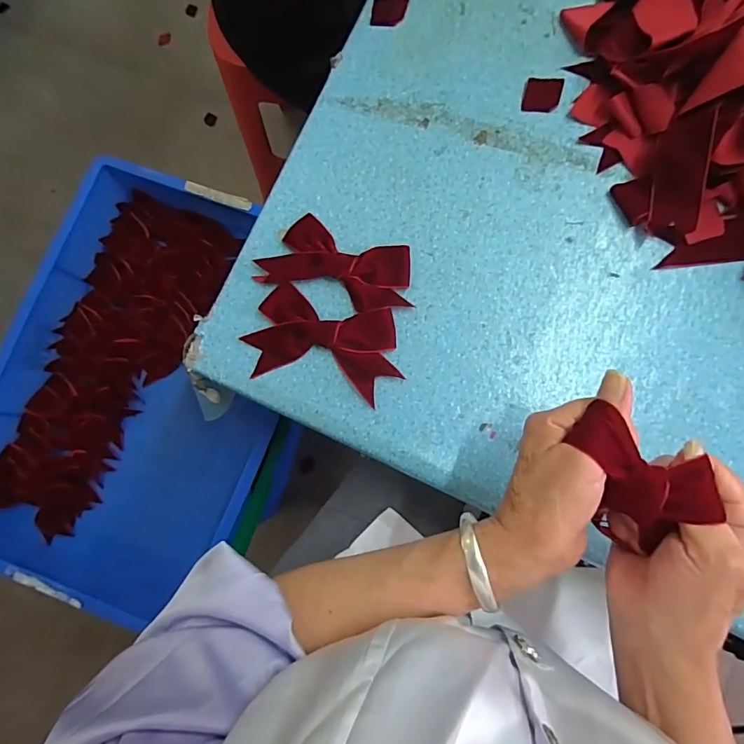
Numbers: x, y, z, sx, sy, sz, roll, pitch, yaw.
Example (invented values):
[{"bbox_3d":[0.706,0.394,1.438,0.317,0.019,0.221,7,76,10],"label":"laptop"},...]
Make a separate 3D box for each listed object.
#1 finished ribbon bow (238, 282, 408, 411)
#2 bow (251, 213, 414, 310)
[{"bbox_3d":[-0.043,-0.027,0.409,0.136,0.011,0.082,16,85,8],"label":"finished ribbon bow"},{"bbox_3d":[-0.031,-0.099,0.419,0.137,0.016,0.068,17,85,8],"label":"bow"}]

